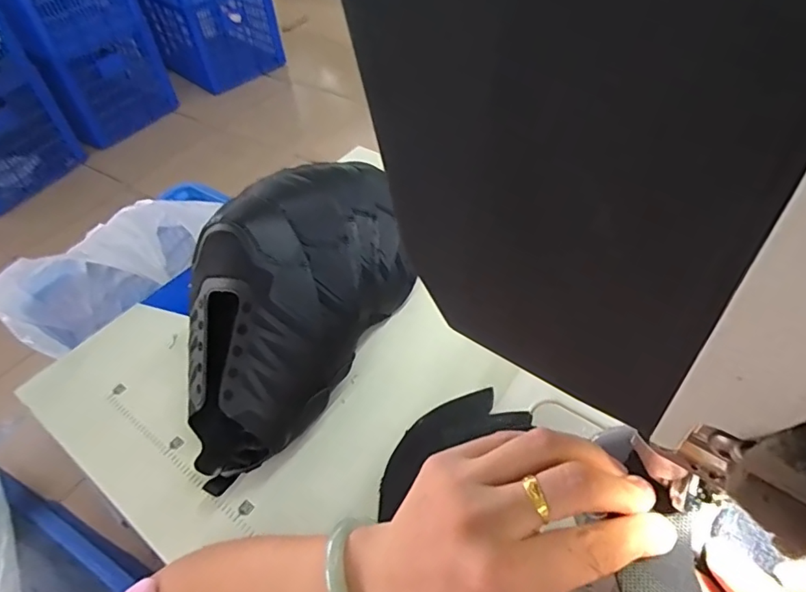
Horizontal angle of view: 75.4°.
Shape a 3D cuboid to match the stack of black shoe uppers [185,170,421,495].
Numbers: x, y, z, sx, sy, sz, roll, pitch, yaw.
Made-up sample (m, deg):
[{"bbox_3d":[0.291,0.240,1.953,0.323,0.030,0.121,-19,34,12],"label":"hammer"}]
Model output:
[{"bbox_3d":[-0.107,0.019,0.467,0.127,0.178,0.267,21,54,23],"label":"stack of black shoe uppers"}]

